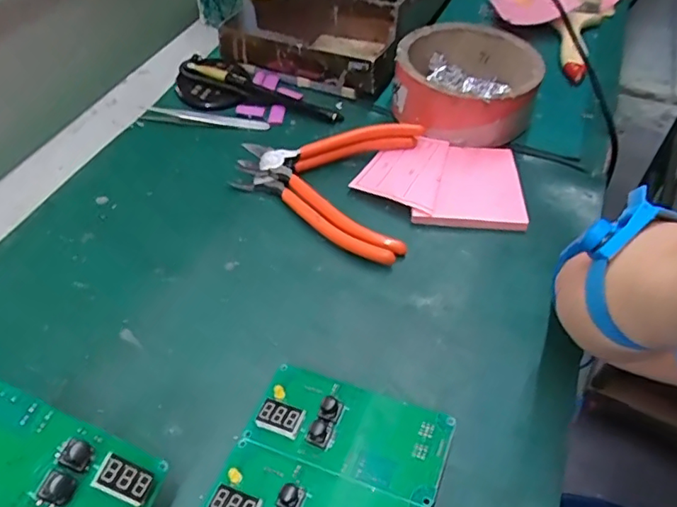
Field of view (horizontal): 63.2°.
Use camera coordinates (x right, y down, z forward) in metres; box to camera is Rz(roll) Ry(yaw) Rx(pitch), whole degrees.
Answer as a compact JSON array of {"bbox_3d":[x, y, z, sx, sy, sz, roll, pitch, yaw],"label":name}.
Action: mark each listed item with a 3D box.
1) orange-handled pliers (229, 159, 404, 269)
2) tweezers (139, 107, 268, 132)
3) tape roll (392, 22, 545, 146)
[{"bbox_3d":[-0.019,-0.034,0.414,0.148,0.016,0.027,30,55,21],"label":"orange-handled pliers"},{"bbox_3d":[-0.115,-0.120,0.486,0.107,0.008,0.018,5,50,2],"label":"tweezers"},{"bbox_3d":[0.115,-0.158,0.489,0.119,0.060,0.127,1,50,-1],"label":"tape roll"}]

